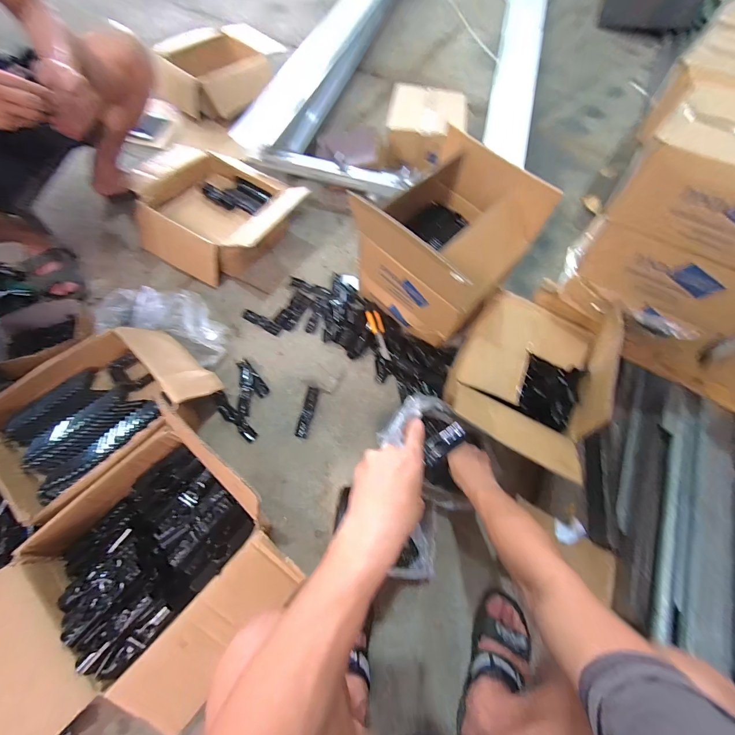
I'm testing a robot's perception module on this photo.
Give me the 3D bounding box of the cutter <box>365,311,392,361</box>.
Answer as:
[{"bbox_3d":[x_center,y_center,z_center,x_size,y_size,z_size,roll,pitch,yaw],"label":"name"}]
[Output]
[{"bbox_3d":[0.032,-0.091,0.900,0.038,0.010,0.156,-15,69,-1],"label":"cutter"}]

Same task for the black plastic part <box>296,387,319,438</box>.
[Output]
[{"bbox_3d":[-0.154,0.112,0.839,0.028,0.015,0.134,9,67,5],"label":"black plastic part"}]

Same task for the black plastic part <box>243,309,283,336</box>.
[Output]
[{"bbox_3d":[-0.304,-0.132,0.950,0.128,0.011,0.032,28,70,12],"label":"black plastic part"}]

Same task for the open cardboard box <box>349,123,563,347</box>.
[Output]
[{"bbox_3d":[0.181,-0.278,0.803,0.311,0.329,0.308,38,68,14],"label":"open cardboard box"}]

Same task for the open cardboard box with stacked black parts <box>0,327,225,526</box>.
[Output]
[{"bbox_3d":[-0.589,0.092,0.749,0.315,0.148,0.401,41,69,15],"label":"open cardboard box with stacked black parts"}]

